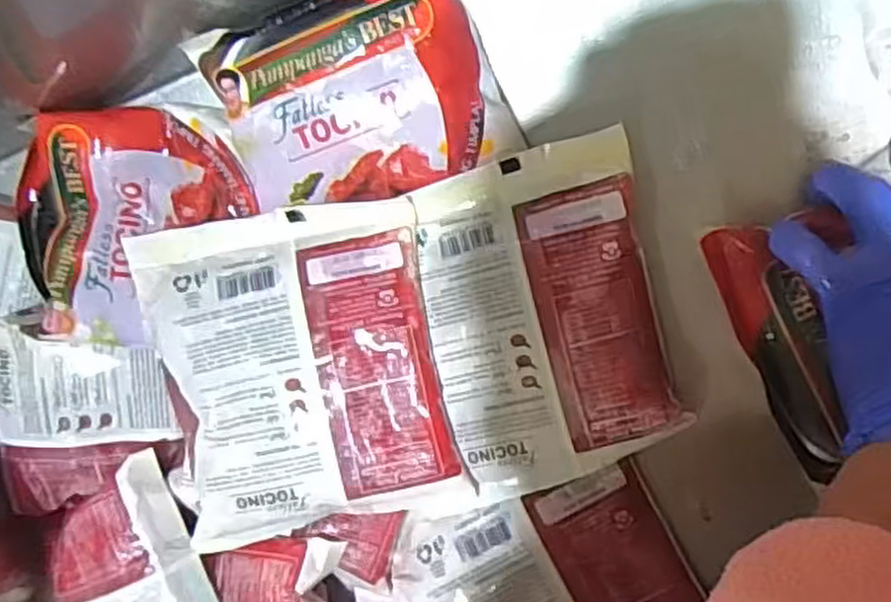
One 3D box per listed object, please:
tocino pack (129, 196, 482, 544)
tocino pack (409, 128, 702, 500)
[{"bbox_3d":[-0.075,0.038,0.391,0.137,0.027,0.165,-11,93,13],"label":"tocino pack"},{"bbox_3d":[0.051,0.010,0.394,0.113,0.026,0.163,-13,92,14],"label":"tocino pack"}]

